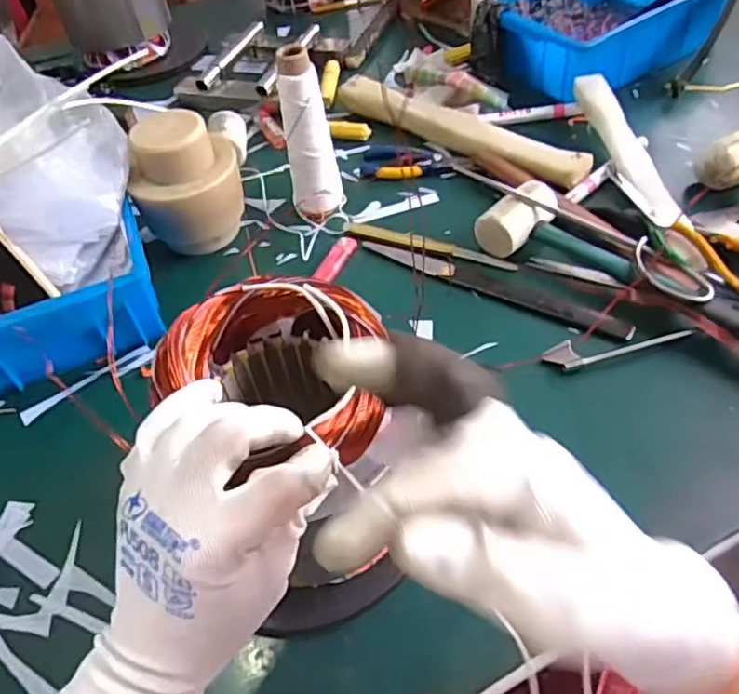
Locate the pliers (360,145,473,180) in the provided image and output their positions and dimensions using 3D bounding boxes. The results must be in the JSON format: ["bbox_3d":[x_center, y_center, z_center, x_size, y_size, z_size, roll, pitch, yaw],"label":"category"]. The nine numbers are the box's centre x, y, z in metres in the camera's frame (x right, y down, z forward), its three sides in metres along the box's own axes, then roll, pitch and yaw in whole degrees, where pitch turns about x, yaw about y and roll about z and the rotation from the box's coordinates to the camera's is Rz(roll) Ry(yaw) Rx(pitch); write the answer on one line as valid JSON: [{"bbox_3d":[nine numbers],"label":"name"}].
[{"bbox_3d":[0.051,-0.212,0.729,0.123,0.011,0.061,10,52,15],"label":"pliers"}]

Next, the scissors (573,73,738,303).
[{"bbox_3d":[0.289,-0.168,0.633,0.107,0.026,0.344,3,51,-1],"label":"scissors"}]

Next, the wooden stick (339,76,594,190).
[{"bbox_3d":[0.096,-0.257,0.747,0.338,0.031,0.047,33,61,29],"label":"wooden stick"}]

